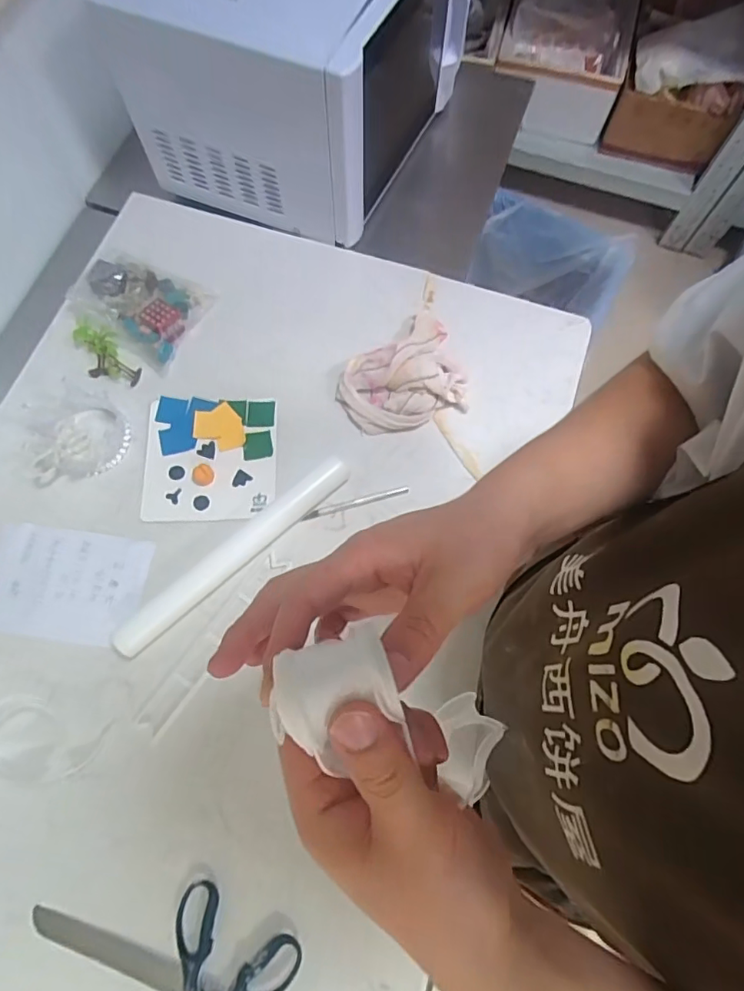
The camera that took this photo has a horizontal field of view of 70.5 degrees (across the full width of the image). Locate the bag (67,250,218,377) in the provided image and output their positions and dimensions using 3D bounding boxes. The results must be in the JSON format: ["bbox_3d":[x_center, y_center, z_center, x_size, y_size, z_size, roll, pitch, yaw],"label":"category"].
[{"bbox_3d":[-0.326,-0.270,0.716,0.171,0.033,0.129,29,73,7],"label":"bag"}]

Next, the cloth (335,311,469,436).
[{"bbox_3d":[0.038,-0.165,0.687,0.175,0.045,0.153,-21,74,-9],"label":"cloth"}]

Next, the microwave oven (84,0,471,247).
[{"bbox_3d":[-0.095,-0.610,0.723,0.348,0.237,0.387,24,73,6],"label":"microwave oven"}]

